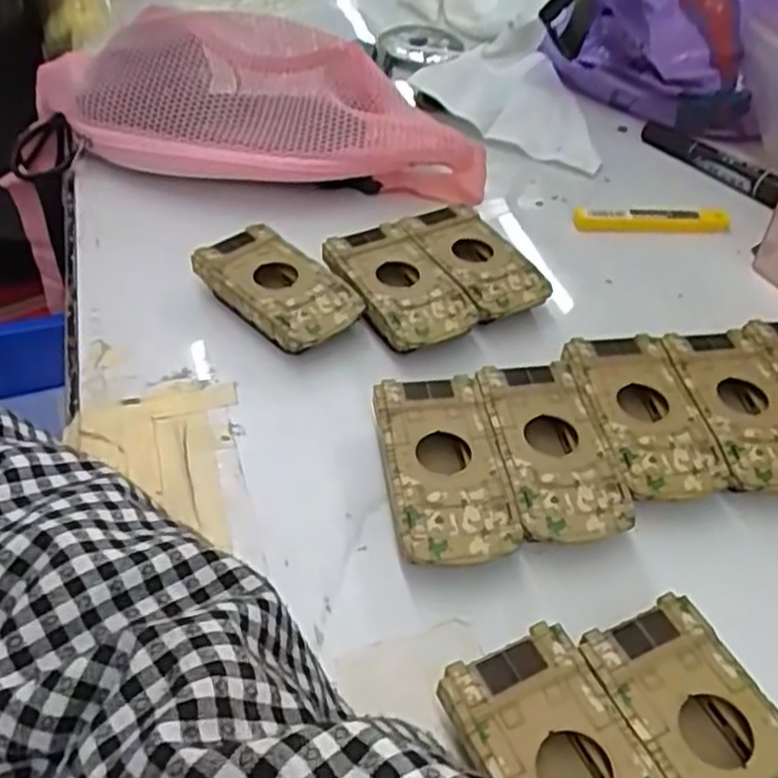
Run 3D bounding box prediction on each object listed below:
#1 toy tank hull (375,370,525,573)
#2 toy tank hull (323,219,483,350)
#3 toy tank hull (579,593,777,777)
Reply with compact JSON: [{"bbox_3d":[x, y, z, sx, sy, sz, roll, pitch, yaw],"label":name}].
[{"bbox_3d":[0.023,0.038,0.340,0.050,0.026,0.093,-4,46,-8],"label":"toy tank hull"},{"bbox_3d":[0.007,-0.054,0.431,0.055,0.025,0.092,-20,50,-22],"label":"toy tank hull"},{"bbox_3d":[0.109,0.124,0.262,0.050,0.026,0.095,-16,48,-19],"label":"toy tank hull"}]

